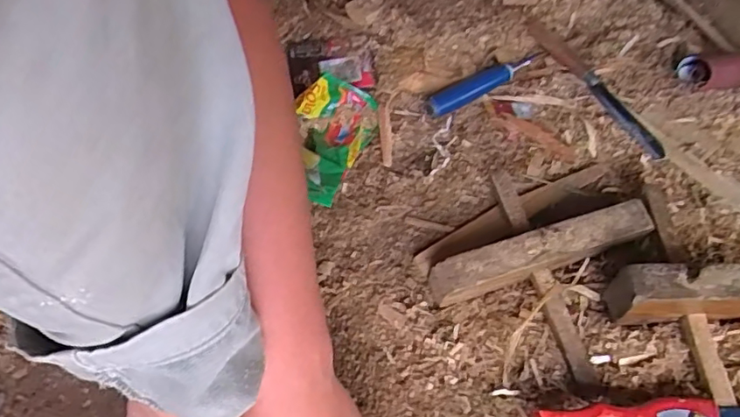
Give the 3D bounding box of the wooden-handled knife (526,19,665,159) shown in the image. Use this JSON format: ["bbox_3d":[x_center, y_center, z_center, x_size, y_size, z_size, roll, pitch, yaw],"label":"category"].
[{"bbox_3d":[0.240,-0.137,0.630,0.027,0.011,0.220,-24,59,-11],"label":"wooden-handled knife"}]

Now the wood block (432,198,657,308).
[{"bbox_3d":[0.143,0.038,0.497,0.183,0.047,0.029,-16,57,-6],"label":"wood block"}]

